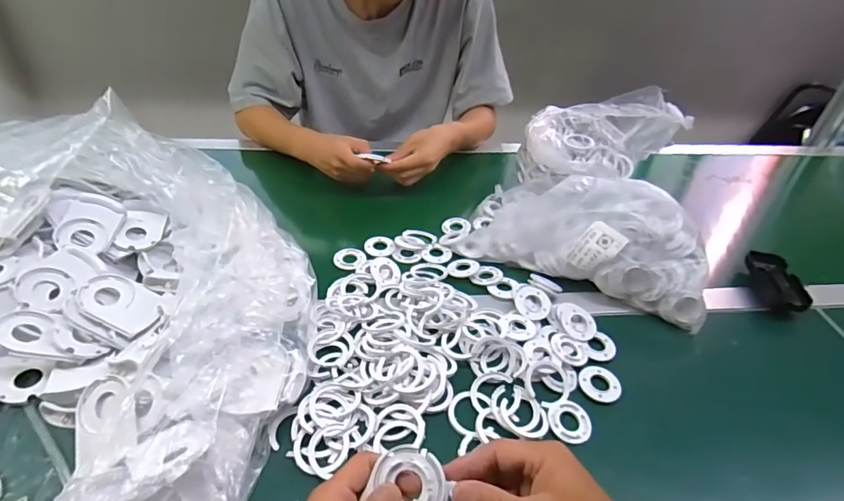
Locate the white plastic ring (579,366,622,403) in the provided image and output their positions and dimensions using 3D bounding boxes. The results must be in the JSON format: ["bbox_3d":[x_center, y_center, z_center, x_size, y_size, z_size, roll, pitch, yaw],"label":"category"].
[{"bbox_3d":[0.196,0.146,0.510,0.043,0.007,0.044,3,42,-3],"label":"white plastic ring"}]

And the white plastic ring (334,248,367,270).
[{"bbox_3d":[-0.102,0.012,0.655,0.040,0.008,0.041,3,42,-3],"label":"white plastic ring"}]

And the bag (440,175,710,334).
[{"bbox_3d":[0.214,-0.027,0.630,0.316,0.089,0.159,13,40,10],"label":"bag"}]

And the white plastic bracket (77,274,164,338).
[{"bbox_3d":[-0.323,0.056,0.500,0.089,0.015,0.053,30,51,0],"label":"white plastic bracket"}]

